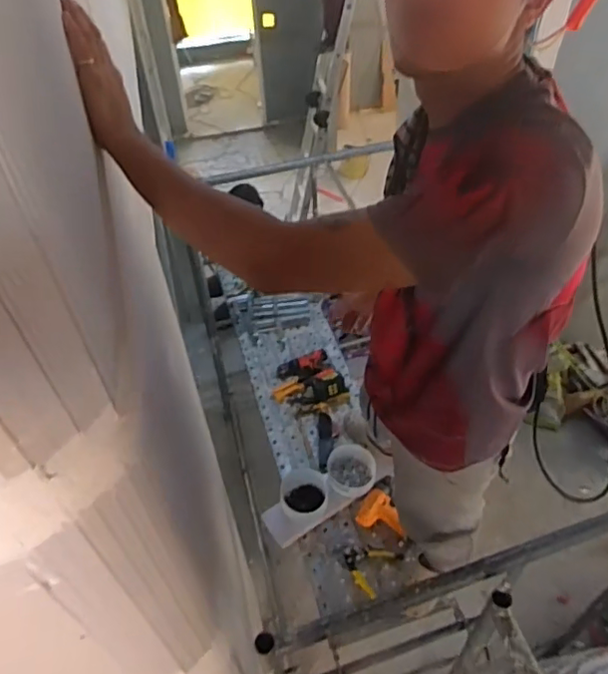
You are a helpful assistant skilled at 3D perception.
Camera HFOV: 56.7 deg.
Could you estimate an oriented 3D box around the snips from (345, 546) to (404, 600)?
[{"bbox_3d":[0.193,0.675,1.685,0.145,0.015,0.155,28,54,26],"label":"snips"}]

